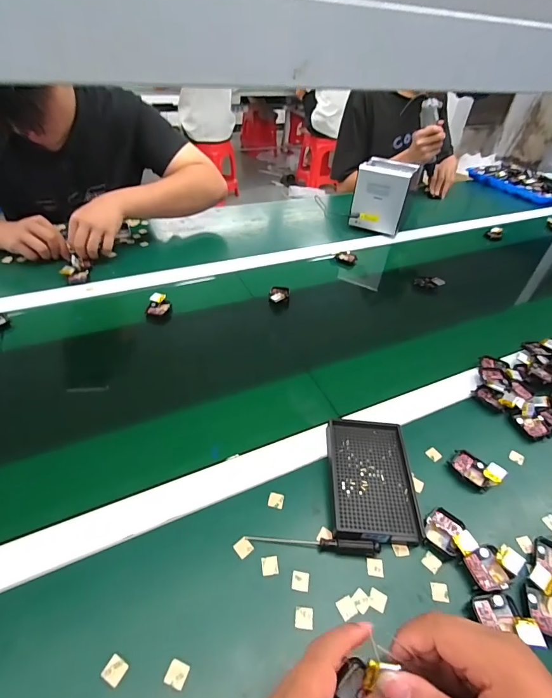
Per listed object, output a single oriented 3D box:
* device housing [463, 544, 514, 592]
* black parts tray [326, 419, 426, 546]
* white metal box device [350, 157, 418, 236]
[{"bbox_3d":[0.208,0.215,0.361,0.038,0.008,0.037,-6,43,-12],"label":"device housing"},{"bbox_3d":[0.107,0.145,0.423,0.091,0.025,0.141,5,42,-1],"label":"black parts tray"},{"bbox_3d":[0.267,-0.378,0.931,0.128,0.155,0.112,19,43,15],"label":"white metal box device"}]

